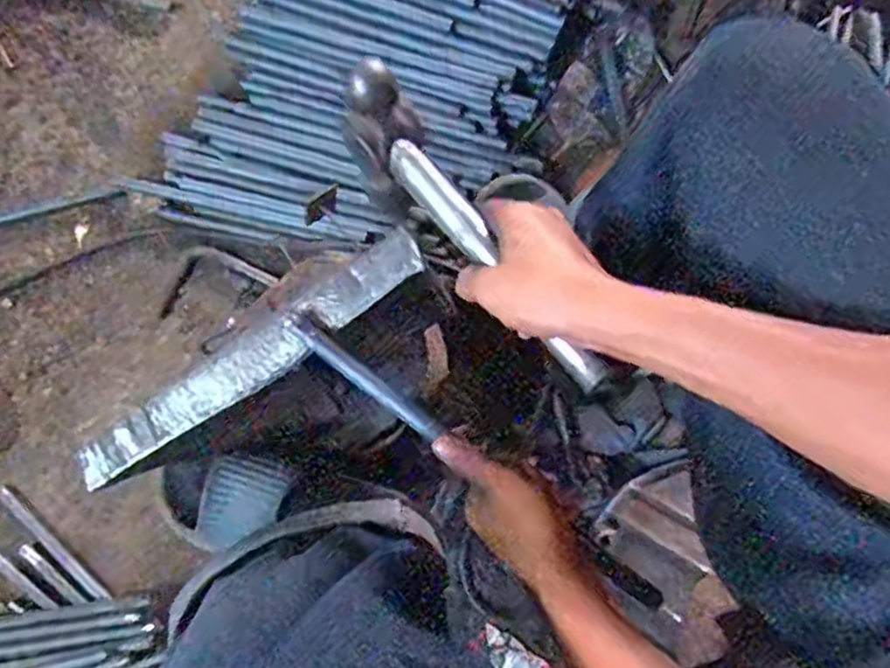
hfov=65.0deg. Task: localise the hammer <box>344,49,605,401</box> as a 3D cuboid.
[{"bbox_3d":[0.019,-0.063,0.463,0.046,0.081,0.249,-40,82,-6],"label":"hammer"}]

